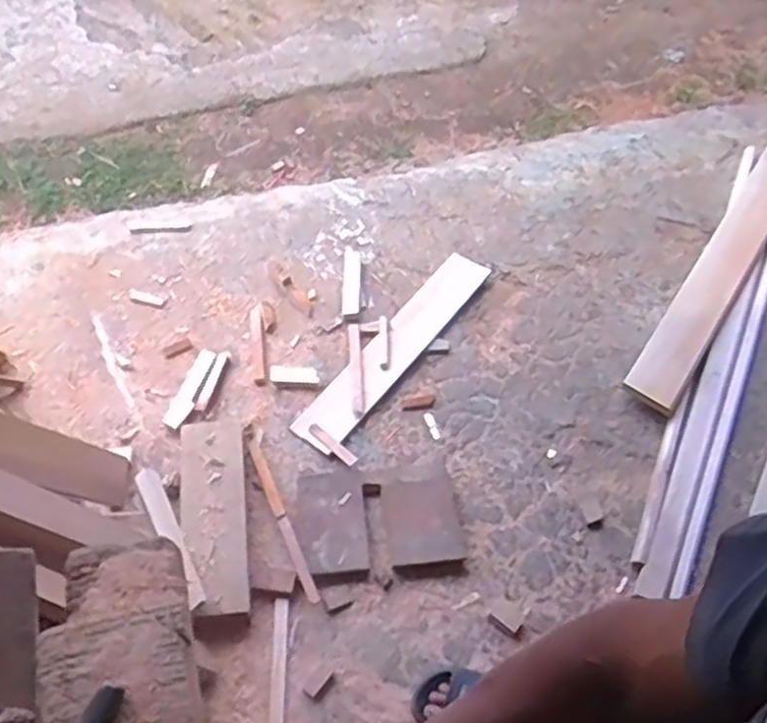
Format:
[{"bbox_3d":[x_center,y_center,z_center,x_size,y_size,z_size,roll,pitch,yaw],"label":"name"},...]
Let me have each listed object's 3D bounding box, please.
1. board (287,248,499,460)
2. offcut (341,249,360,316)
[{"bbox_3d":[0.035,-0.043,1.728,0.113,0.025,0.627,34,60,19],"label":"board"},{"bbox_3d":[-0.077,-0.191,1.805,0.039,0.023,0.196,1,58,-2],"label":"offcut"}]

